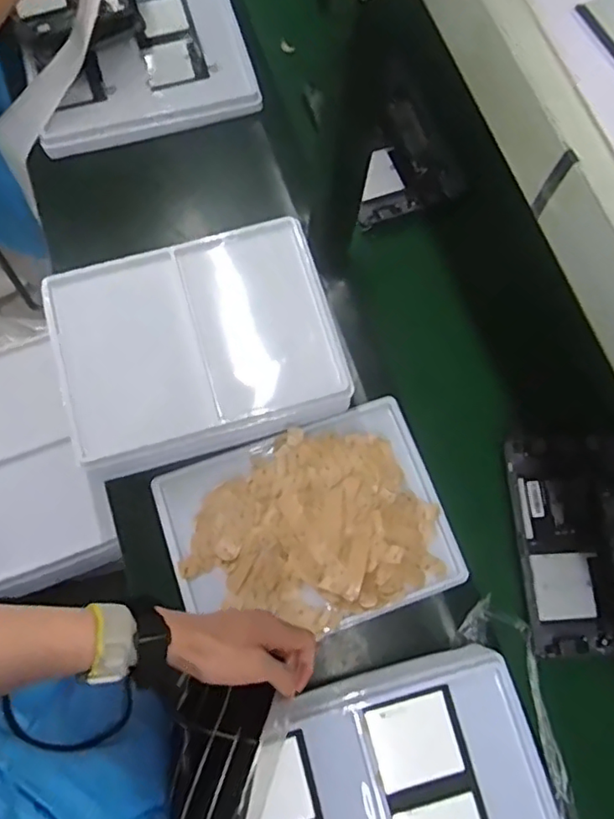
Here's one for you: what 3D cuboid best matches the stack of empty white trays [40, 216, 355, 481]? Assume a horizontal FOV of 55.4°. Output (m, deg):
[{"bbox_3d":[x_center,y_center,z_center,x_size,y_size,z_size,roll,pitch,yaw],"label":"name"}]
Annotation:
[{"bbox_3d":[-0.130,-0.071,0.738,0.335,0.091,0.250,-18,75,-7],"label":"stack of empty white trays"}]

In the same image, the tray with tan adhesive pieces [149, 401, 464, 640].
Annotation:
[{"bbox_3d":[0.004,0.143,0.703,0.323,0.035,0.246,-19,75,-8],"label":"tray with tan adhesive pieces"}]

